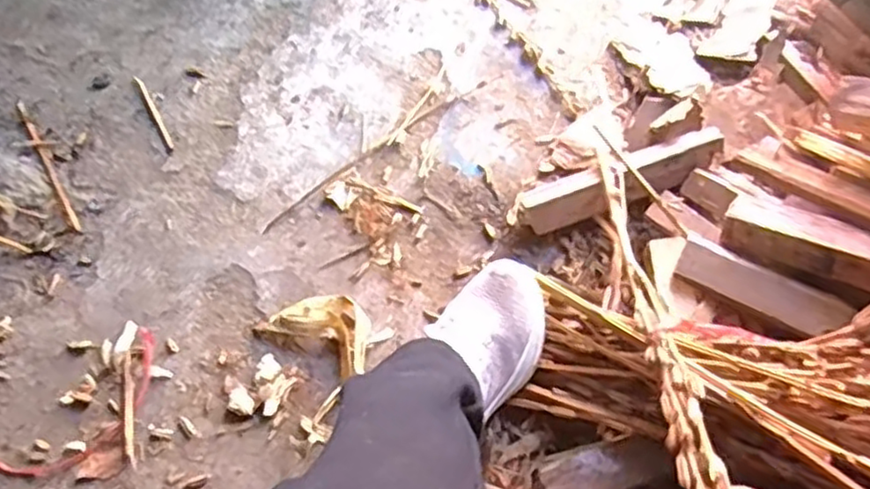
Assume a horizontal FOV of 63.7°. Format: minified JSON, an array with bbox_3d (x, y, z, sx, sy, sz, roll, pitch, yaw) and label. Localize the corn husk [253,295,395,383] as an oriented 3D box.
[{"bbox_3d":[-0.122,0.091,0.771,0.128,0.030,0.074,29,71,8],"label":"corn husk"}]

